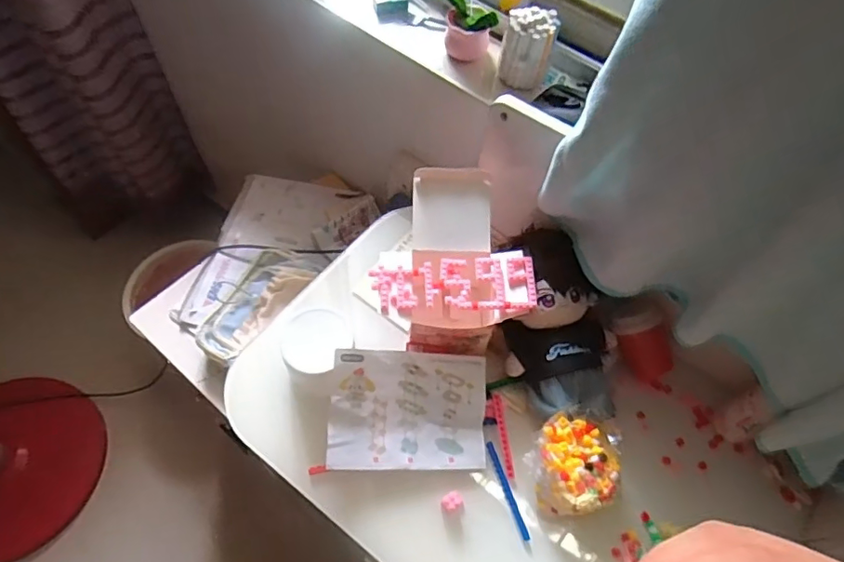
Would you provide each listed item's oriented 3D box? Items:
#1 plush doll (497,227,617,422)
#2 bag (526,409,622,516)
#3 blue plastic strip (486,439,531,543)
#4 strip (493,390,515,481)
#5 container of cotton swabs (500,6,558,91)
[{"bbox_3d":[0.156,0.043,0.612,0.125,0.099,0.209,-4,59,-7],"label":"plush doll"},{"bbox_3d":[0.156,0.190,0.556,0.093,0.052,0.093,-10,60,-11],"label":"bag"},{"bbox_3d":[0.090,0.219,0.564,0.009,0.010,0.100,-16,61,-14],"label":"blue plastic strip"},{"bbox_3d":[0.089,0.168,0.583,0.010,0.009,0.090,-6,72,-8],"label":"strip"},{"bbox_3d":[0.123,-0.272,0.625,0.058,0.074,0.045,8,58,0],"label":"container of cotton swabs"}]

